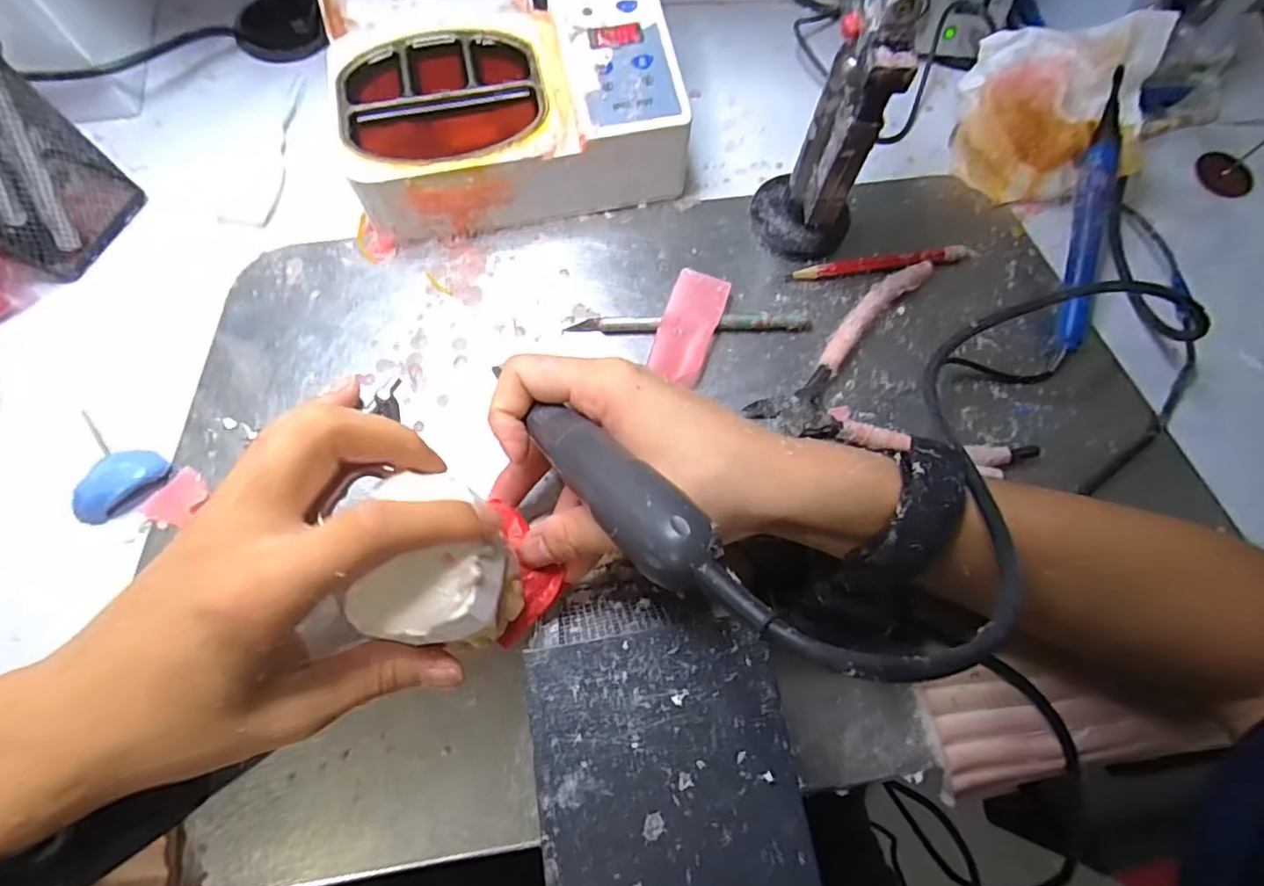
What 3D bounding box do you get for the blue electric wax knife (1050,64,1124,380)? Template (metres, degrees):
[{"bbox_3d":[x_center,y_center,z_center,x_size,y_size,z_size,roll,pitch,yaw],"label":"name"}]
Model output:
[{"bbox_3d":[0.267,-0.133,0.343,0.016,0.018,0.183,14,83,4],"label":"blue electric wax knife"}]

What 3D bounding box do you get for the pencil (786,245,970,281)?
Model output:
[{"bbox_3d":[0.147,-0.105,0.349,0.108,0.007,0.011,-10,71,-4],"label":"pencil"}]

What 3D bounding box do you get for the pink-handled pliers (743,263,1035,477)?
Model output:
[{"bbox_3d":[0.155,-0.023,0.323,0.141,0.013,0.121,-42,76,-14],"label":"pink-handled pliers"}]

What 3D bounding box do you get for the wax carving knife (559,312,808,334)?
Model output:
[{"bbox_3d":[0.034,-0.067,0.335,0.137,0.011,0.009,-3,71,-2],"label":"wax carving knife"}]

